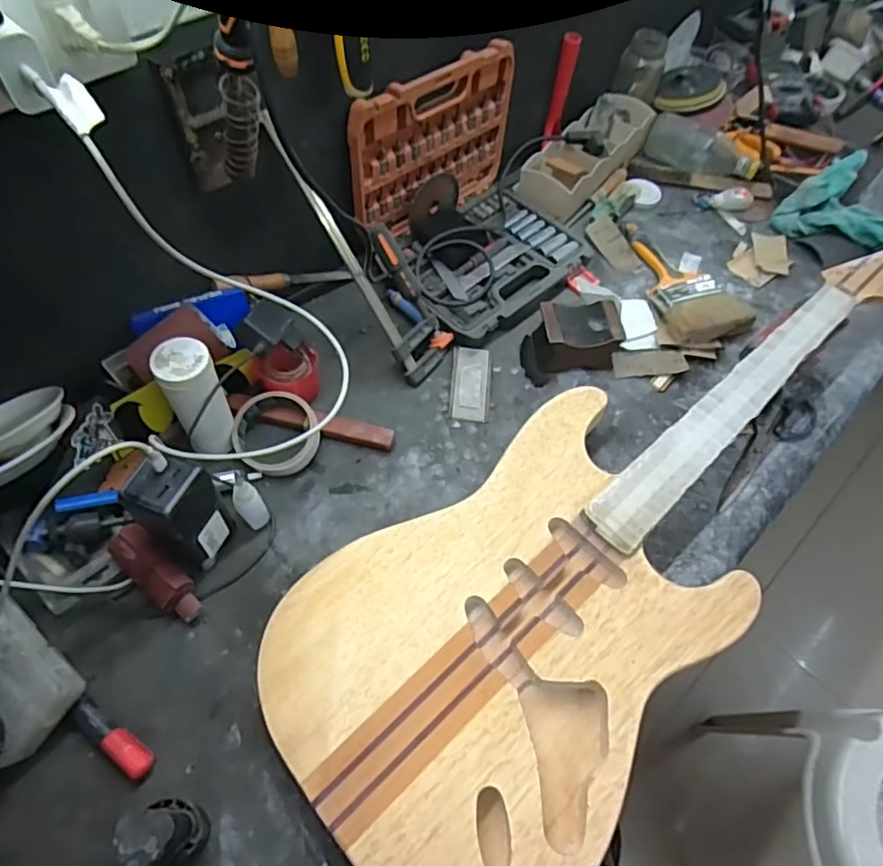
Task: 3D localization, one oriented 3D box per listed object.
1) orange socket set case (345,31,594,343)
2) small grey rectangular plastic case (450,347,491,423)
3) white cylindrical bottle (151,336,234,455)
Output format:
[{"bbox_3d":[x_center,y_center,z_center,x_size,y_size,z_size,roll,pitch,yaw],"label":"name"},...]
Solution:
[{"bbox_3d":[0.052,-0.286,0.716,0.274,0.199,0.211,-38,68,-24],"label":"orange socket set case"},{"bbox_3d":[0.036,-0.059,0.705,0.045,0.006,0.103,6,58,-1],"label":"small grey rectangular plastic case"},{"bbox_3d":[-0.236,-0.032,0.576,0.047,0.119,0.056,-18,61,-15],"label":"white cylindrical bottle"}]

